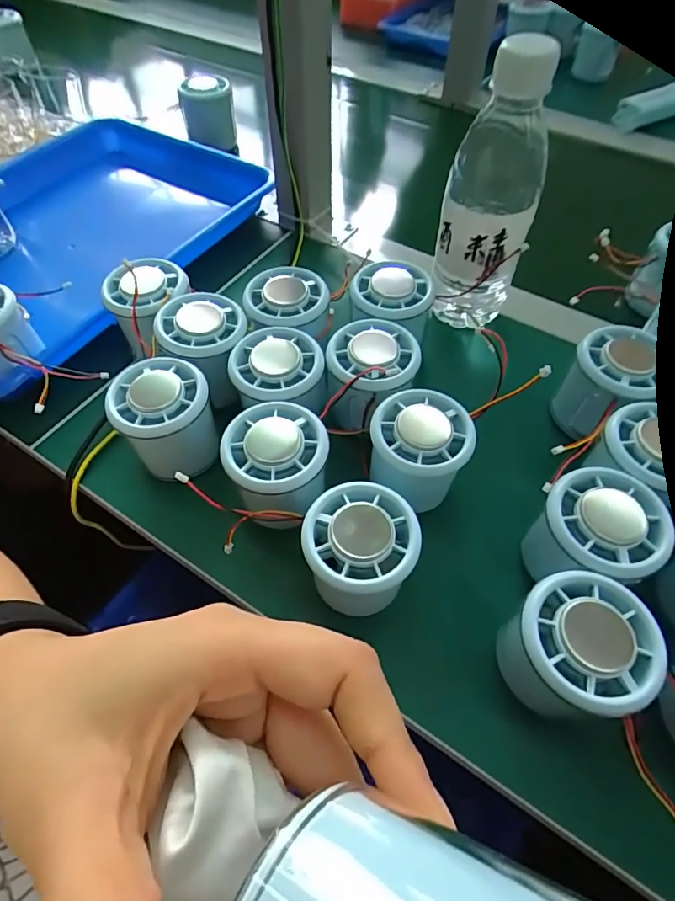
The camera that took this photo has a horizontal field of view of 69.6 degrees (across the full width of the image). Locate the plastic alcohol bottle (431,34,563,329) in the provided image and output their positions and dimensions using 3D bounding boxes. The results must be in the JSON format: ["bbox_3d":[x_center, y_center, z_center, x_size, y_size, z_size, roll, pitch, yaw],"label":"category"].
[{"bbox_3d":[0.099,-0.159,0.323,0.060,0.174,0.060,15,57,10],"label":"plastic alcohol bottle"}]

